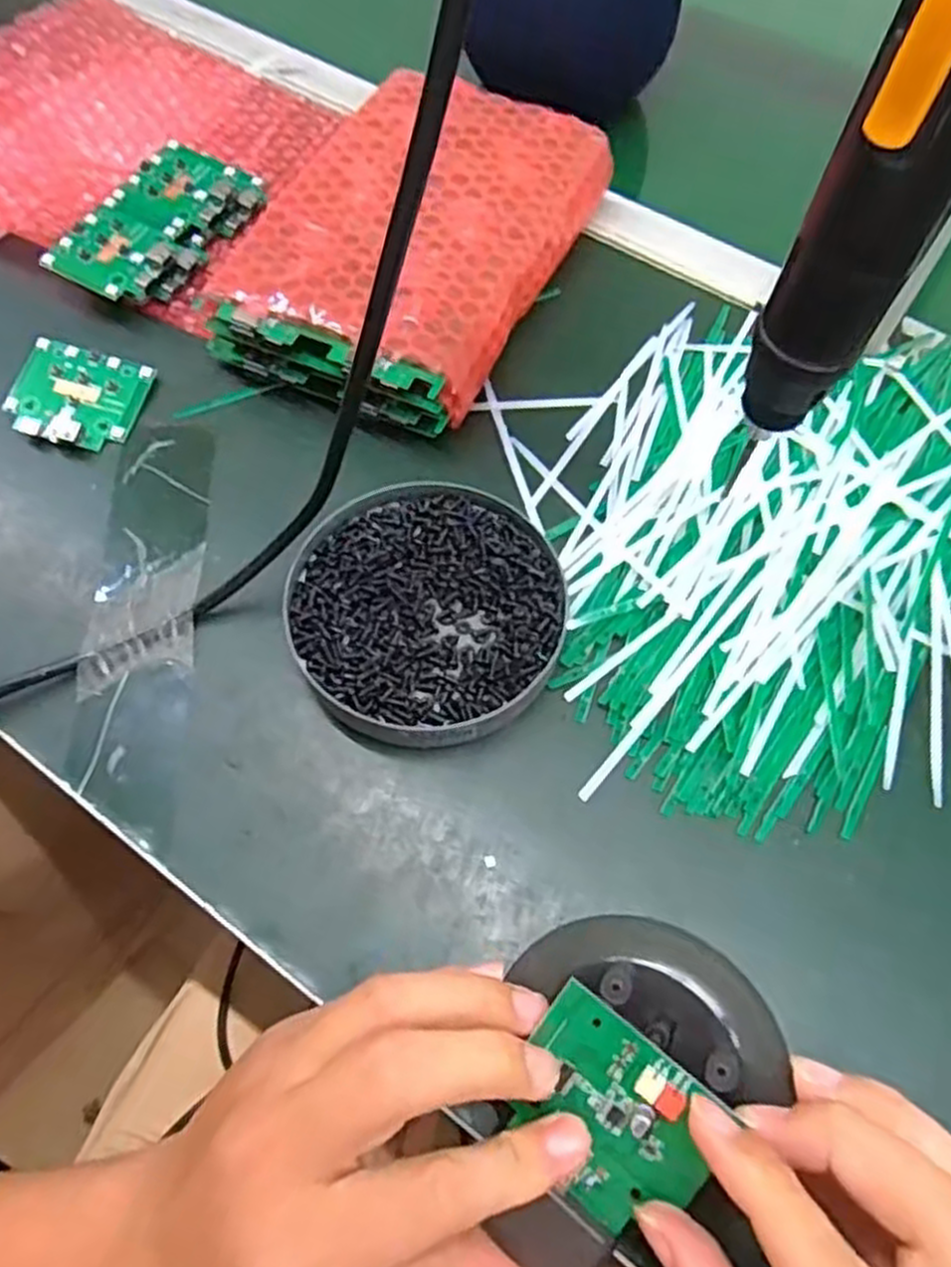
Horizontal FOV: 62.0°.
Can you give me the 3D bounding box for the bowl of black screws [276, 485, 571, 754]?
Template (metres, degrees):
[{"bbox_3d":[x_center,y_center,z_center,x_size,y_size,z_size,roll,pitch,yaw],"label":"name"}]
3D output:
[{"bbox_3d":[-0.020,-0.011,0.330,0.109,0.020,0.117,0,64,-1],"label":"bowl of black screws"}]

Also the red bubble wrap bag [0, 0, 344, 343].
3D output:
[{"bbox_3d":[-0.200,-0.289,0.450,0.195,0.055,0.201,23,66,10],"label":"red bubble wrap bag"}]

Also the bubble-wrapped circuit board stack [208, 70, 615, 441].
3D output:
[{"bbox_3d":[-0.029,-0.204,0.413,0.137,0.046,0.216,24,66,11],"label":"bubble-wrapped circuit board stack"}]

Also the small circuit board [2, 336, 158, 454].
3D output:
[{"bbox_3d":[-0.192,-0.115,0.384,0.058,0.004,0.054,15,67,-8],"label":"small circuit board"}]

